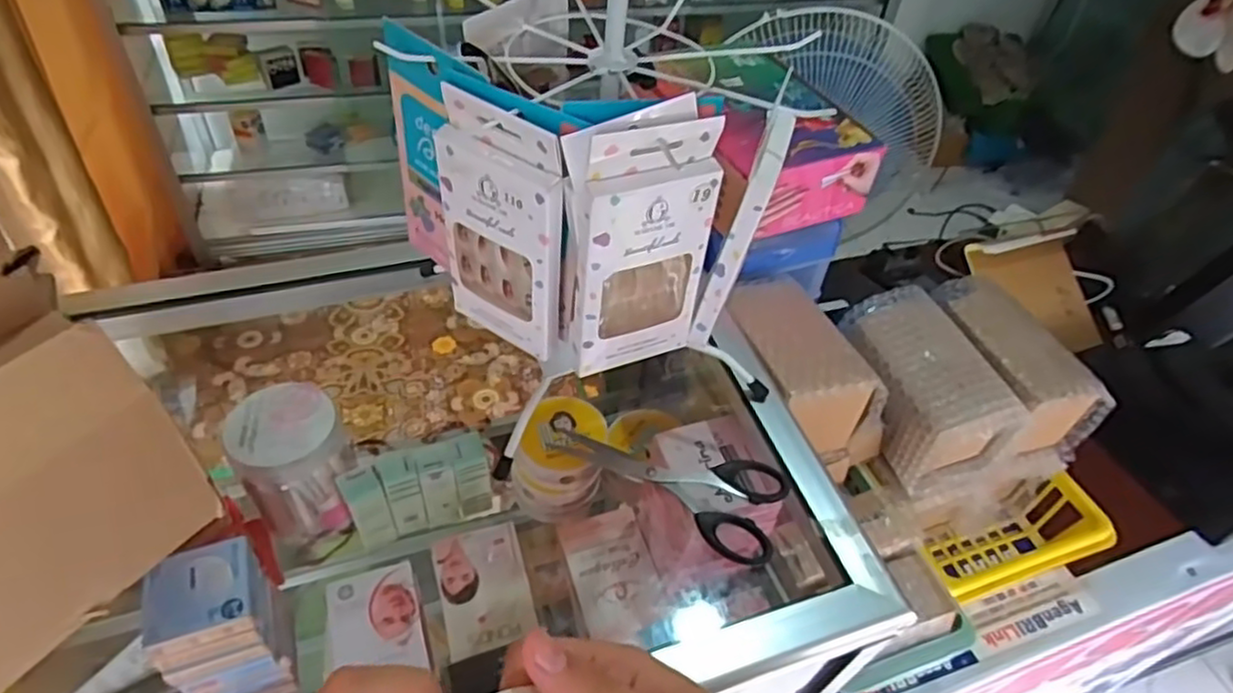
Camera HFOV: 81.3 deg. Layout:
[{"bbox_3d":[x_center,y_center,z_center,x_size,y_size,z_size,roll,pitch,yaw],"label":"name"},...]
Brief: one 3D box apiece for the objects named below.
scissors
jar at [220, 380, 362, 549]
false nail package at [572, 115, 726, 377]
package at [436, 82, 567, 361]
[{"bbox_3d":[0.034,0.085,0.467,0.147,0.013,0.075,19,48,11],"label":"scissors"},{"bbox_3d":[-0.275,0.104,0.626,0.085,0.129,0.079,3,47,-4],"label":"jar"},{"bbox_3d":[0.012,-0.045,0.362,0.072,0.133,0.019,-18,52,-21],"label":"false nail package"},{"bbox_3d":[-0.056,-0.059,0.369,0.068,0.132,0.021,29,51,19],"label":"package"}]

